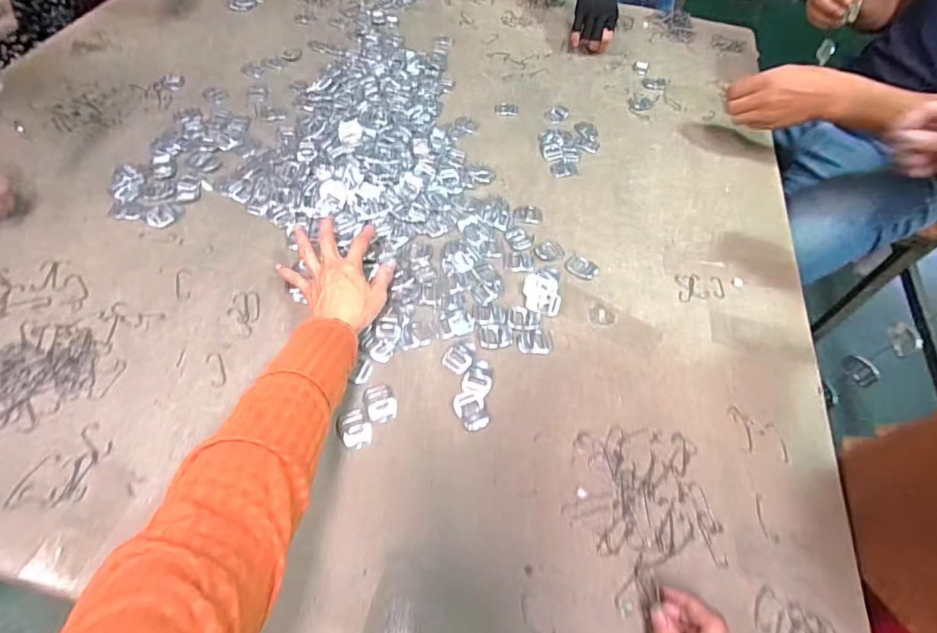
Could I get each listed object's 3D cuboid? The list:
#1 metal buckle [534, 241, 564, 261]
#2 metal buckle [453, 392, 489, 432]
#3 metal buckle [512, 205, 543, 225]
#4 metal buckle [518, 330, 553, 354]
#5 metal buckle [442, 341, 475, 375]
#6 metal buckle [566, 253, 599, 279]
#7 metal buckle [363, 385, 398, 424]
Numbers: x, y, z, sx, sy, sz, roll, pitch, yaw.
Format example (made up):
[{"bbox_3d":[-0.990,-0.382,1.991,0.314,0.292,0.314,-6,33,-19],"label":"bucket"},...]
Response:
[{"bbox_3d":[0.104,-0.084,0.594,0.036,0.004,0.032,-22,61,-18],"label":"metal buckle"},{"bbox_3d":[0.003,0.095,0.467,0.030,0.004,0.039,-12,58,-13],"label":"metal buckle"},{"bbox_3d":[0.080,-0.137,0.627,0.040,0.006,0.033,-1,57,-6],"label":"metal buckle"},{"bbox_3d":[0.075,0.028,0.519,0.038,0.004,0.029,2,56,-4],"label":"metal buckle"},{"bbox_3d":[-0.010,0.043,0.500,0.028,0.004,0.038,27,59,13],"label":"metal buckle"},{"bbox_3d":[0.141,-0.062,0.580,0.039,0.007,0.028,39,62,19],"label":"metal buckle"},{"bbox_3d":[-0.088,0.087,0.468,0.030,0.004,0.039,-20,60,-17],"label":"metal buckle"}]

